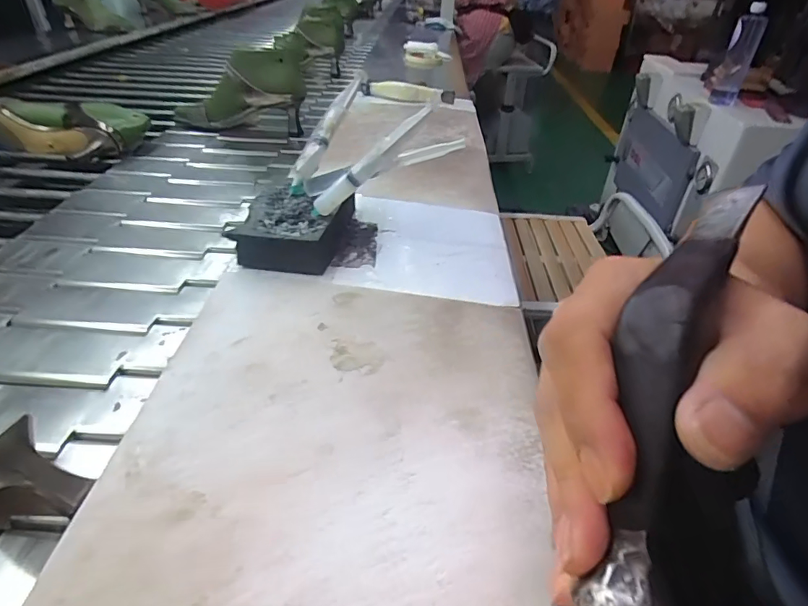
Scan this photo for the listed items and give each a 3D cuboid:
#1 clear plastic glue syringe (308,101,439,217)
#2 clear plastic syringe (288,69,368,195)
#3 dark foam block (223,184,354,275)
[{"bbox_3d":[-0.028,-0.112,0.394,0.016,0.142,0.011,45,34,-17],"label":"clear plastic glue syringe"},{"bbox_3d":[-0.076,-0.172,0.484,0.021,0.022,0.146,21,76,24],"label":"clear plastic syringe"},{"bbox_3d":[-0.096,-0.074,0.453,0.085,0.036,0.123,7,37,6],"label":"dark foam block"}]

